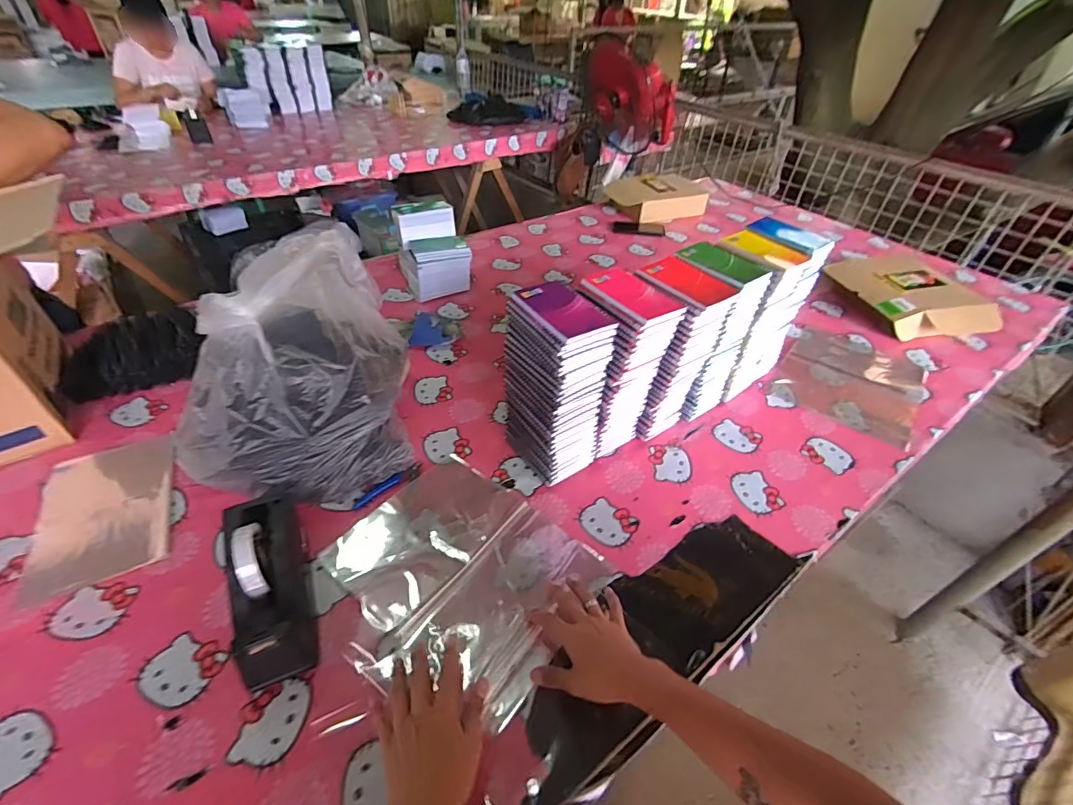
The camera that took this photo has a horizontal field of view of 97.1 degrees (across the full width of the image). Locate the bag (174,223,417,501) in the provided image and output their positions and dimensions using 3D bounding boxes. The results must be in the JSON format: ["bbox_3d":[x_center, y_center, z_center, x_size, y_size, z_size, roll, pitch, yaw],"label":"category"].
[{"bbox_3d":[-0.366,-0.080,0.759,0.286,0.313,0.411,-9,44,-14],"label":"bag"}]

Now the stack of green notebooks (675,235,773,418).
[{"bbox_3d":[0.289,-0.114,0.838,0.106,0.292,0.123,-27,49,-28],"label":"stack of green notebooks"}]

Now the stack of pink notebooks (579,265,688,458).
[{"bbox_3d":[0.122,-0.042,0.755,0.106,0.293,0.128,-25,49,-27],"label":"stack of pink notebooks"}]

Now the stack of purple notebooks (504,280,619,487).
[{"bbox_3d":[0.028,-0.018,0.730,0.096,0.300,0.128,-26,49,-28],"label":"stack of purple notebooks"}]

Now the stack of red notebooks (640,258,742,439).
[{"bbox_3d":[0.211,-0.072,0.789,0.110,0.294,0.126,-29,51,-30],"label":"stack of red notebooks"}]

